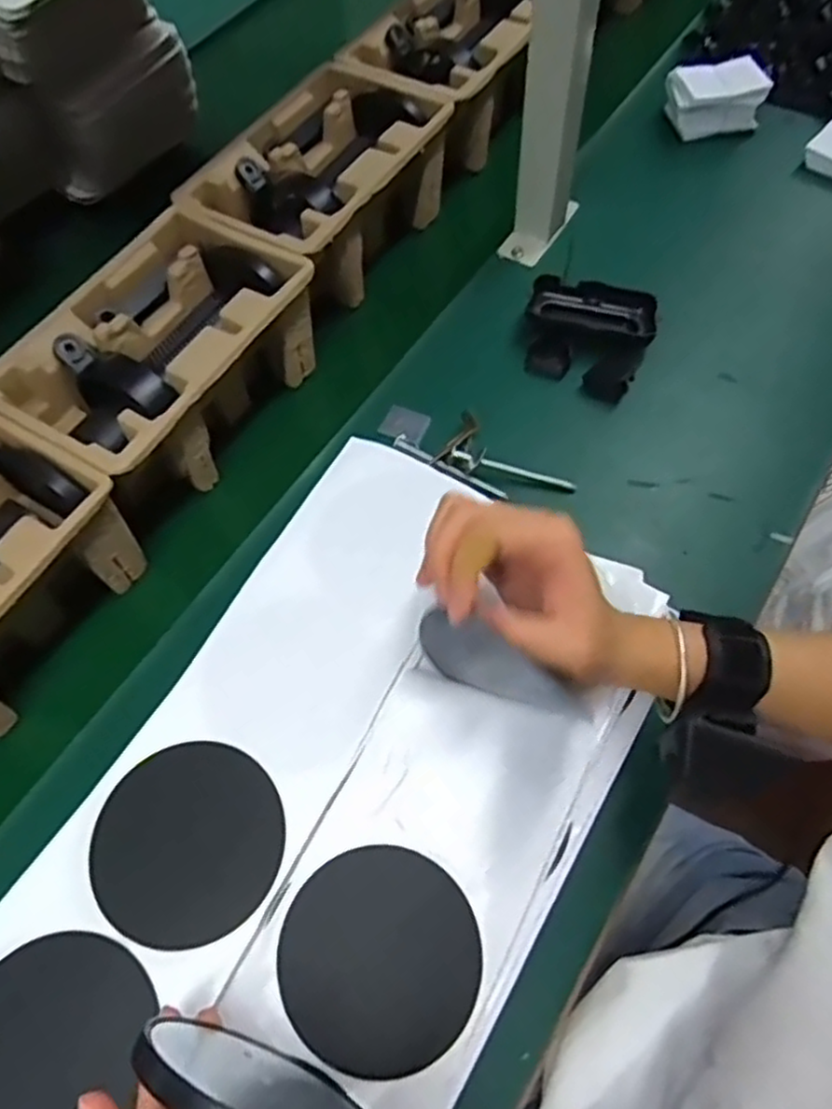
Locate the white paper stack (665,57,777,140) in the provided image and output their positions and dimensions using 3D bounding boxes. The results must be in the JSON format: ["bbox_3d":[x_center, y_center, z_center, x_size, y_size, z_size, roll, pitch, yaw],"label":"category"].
[{"bbox_3d":[0.301,-0.463,0.721,0.087,0.048,0.059,-8,61,-3],"label":"white paper stack"}]

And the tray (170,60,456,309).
[{"bbox_3d":[-0.083,-0.324,0.643,0.149,0.101,0.219,29,65,16],"label":"tray"}]

